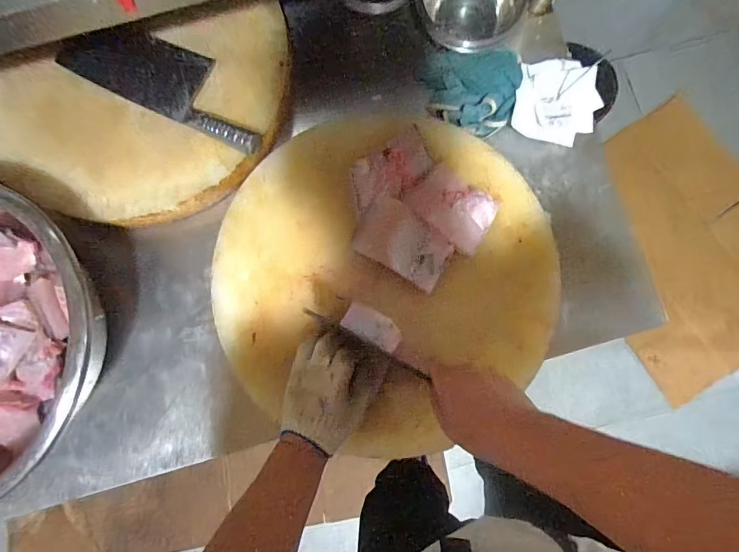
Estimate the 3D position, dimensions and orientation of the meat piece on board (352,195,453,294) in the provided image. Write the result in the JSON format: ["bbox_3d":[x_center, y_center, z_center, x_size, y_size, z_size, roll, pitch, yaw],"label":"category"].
[{"bbox_3d":[0.046,-0.048,0.549,0.127,0.016,0.083,30,85,4],"label":"meat piece on board"}]

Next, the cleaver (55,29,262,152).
[{"bbox_3d":[-0.278,-0.274,0.554,0.318,0.032,0.098,25,84,3],"label":"cleaver"}]

